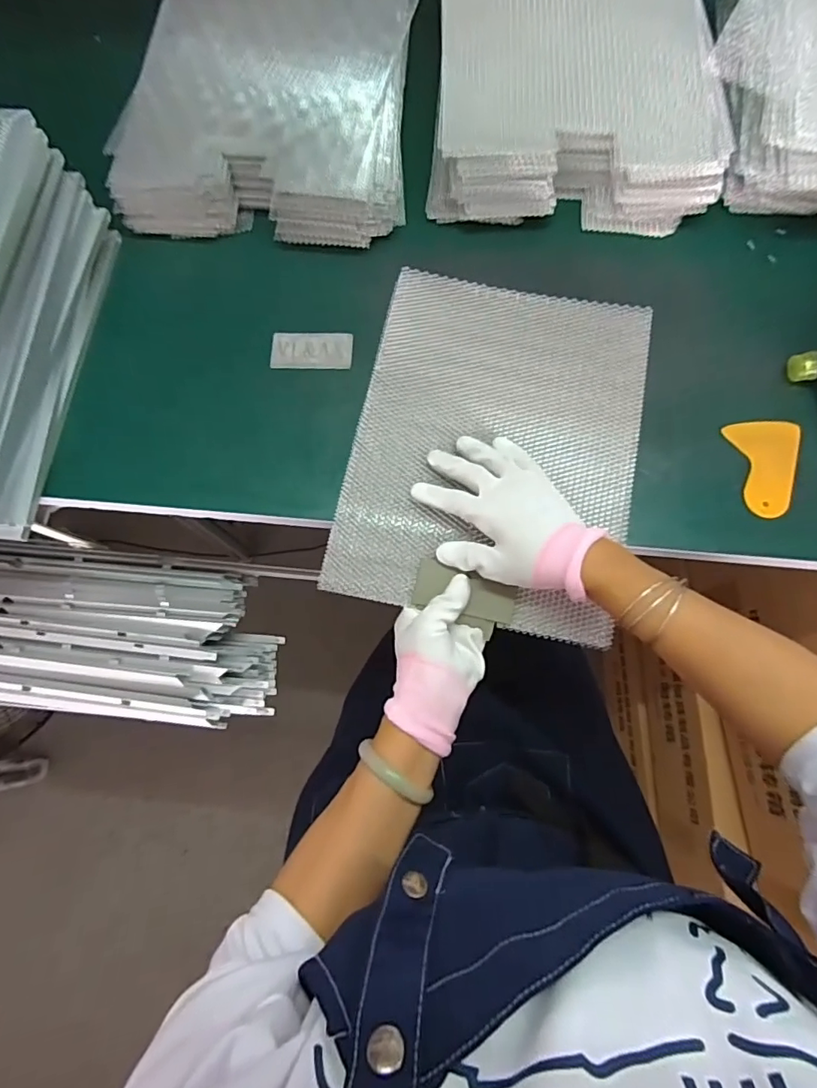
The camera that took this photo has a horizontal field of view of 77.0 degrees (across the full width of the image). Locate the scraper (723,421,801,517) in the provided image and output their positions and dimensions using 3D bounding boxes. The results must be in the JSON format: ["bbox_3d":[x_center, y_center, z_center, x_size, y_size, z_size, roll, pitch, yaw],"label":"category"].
[{"bbox_3d":[0.327,-0.069,0.460,0.062,0.007,0.088,-8,78,1],"label":"scraper"}]

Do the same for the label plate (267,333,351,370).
[{"bbox_3d":[-0.095,-0.191,0.505,0.079,0.004,0.041,1,75,1],"label":"label plate"}]

